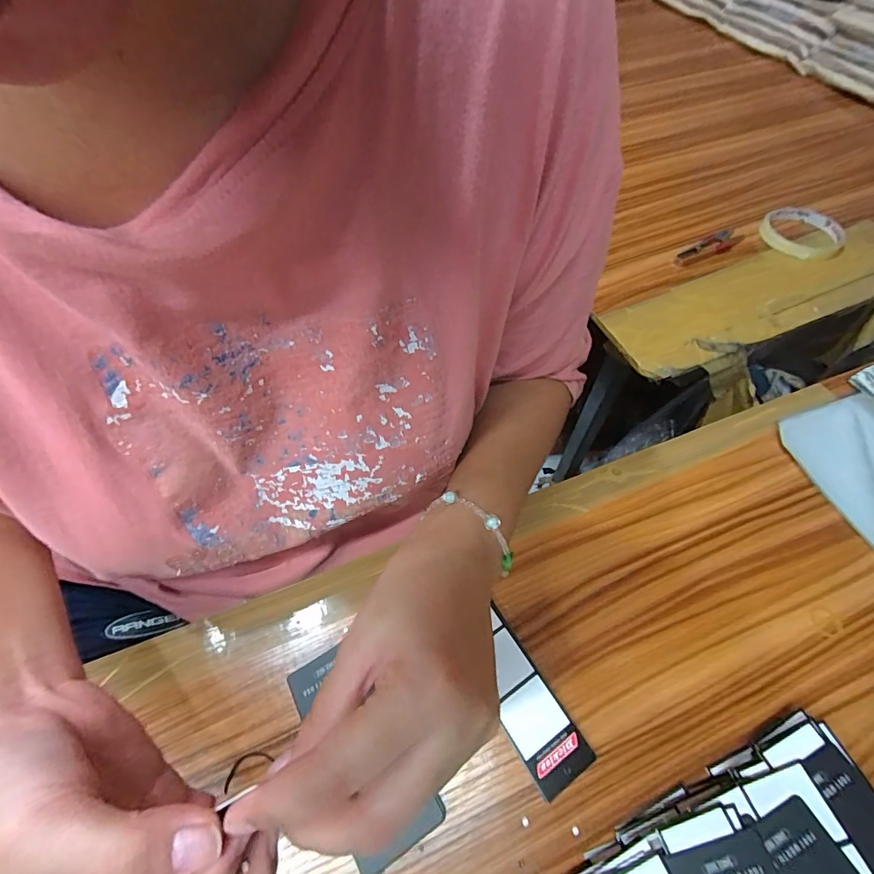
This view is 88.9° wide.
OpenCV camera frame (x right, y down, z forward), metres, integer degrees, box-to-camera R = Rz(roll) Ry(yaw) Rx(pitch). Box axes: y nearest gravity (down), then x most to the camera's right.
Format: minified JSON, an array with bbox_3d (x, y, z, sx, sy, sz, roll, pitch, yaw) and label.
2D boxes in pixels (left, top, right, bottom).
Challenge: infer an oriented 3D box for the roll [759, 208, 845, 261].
[{"bbox_3d":[0.428,-0.237,0.522,0.084,0.021,0.084,0,57,0],"label":"roll"}]

